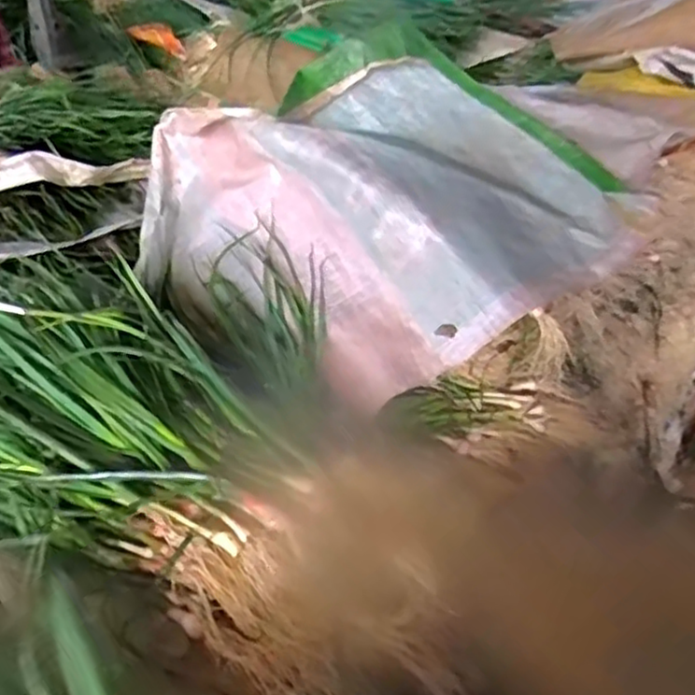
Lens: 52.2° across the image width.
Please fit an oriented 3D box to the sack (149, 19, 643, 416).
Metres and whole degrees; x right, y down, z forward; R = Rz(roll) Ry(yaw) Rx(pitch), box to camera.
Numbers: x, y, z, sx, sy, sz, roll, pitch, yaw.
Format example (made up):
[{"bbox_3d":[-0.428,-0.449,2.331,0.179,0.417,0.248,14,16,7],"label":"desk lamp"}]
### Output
[{"bbox_3d":[0.013,-0.203,0.869,0.416,0.237,0.521,-25,42,-30],"label":"sack"}]

